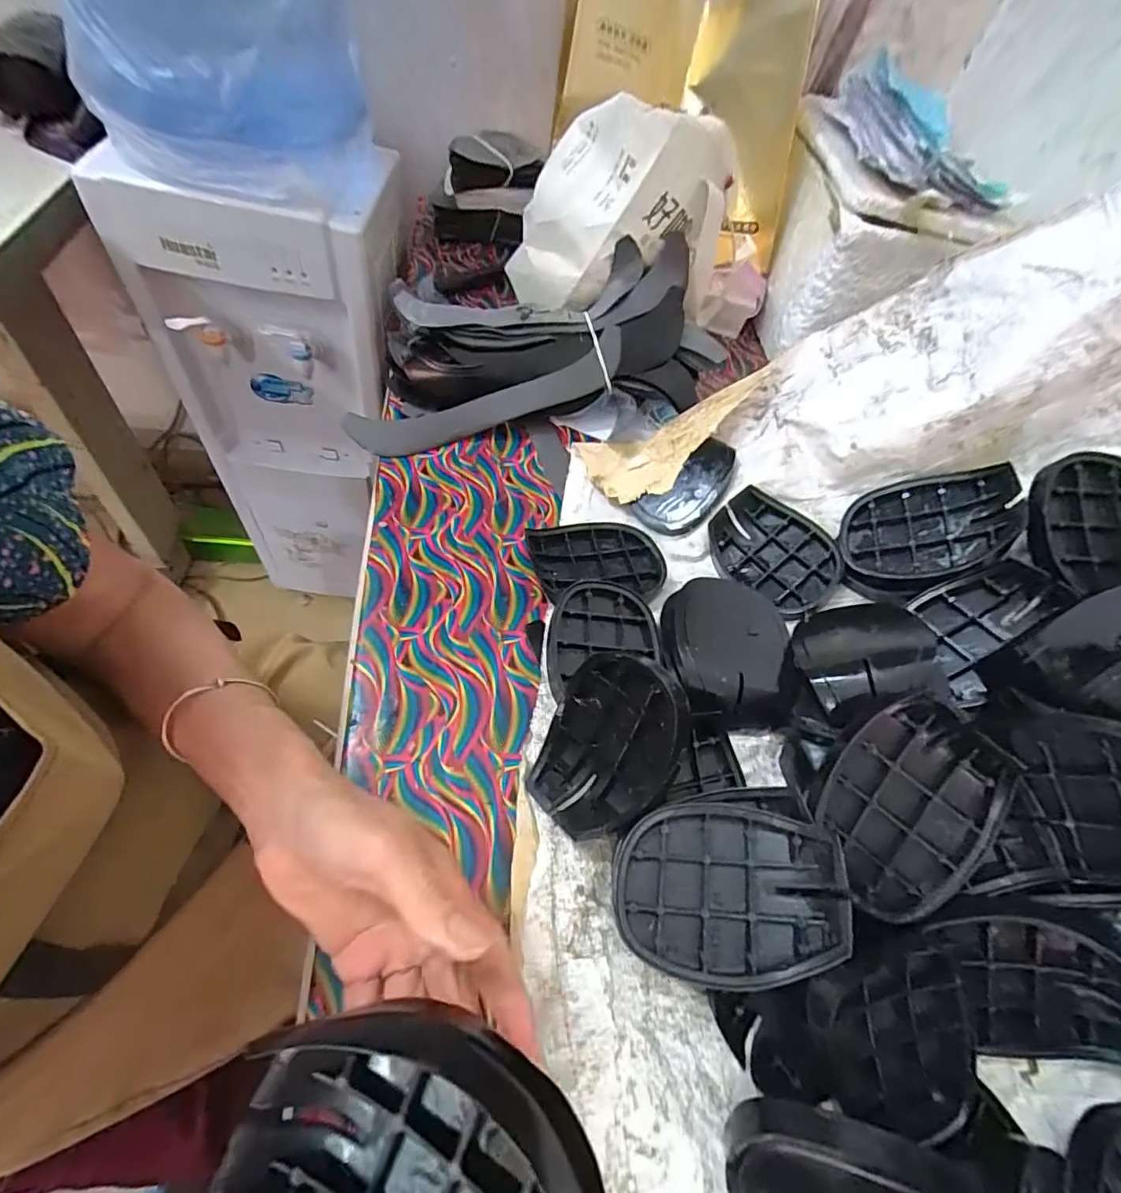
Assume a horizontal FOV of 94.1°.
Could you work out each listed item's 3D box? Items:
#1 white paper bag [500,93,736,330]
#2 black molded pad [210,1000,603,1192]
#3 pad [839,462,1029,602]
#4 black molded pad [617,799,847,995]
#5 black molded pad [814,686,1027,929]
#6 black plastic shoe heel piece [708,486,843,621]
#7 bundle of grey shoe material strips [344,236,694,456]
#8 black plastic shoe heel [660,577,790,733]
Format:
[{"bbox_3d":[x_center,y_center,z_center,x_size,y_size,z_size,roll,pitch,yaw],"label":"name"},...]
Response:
[{"bbox_3d":[0.059,-0.408,0.567,0.216,0.174,0.122,26,56,5],"label":"white paper bag"},{"bbox_3d":[-0.049,0.193,0.174,0.123,0.041,0.085,23,58,10],"label":"black molded pad"},{"bbox_3d":[0.293,-0.053,0.420,0.123,0.021,0.094,-18,59,24],"label":"pad"},{"bbox_3d":[0.092,0.162,0.290,0.116,0.035,0.088,1,57,-4],"label":"black molded pad"},{"bbox_3d":[0.204,0.124,0.310,0.092,0.025,0.115,39,96,8],"label":"black molded pad"},{"bbox_3d":[0.191,-0.040,0.464,0.084,0.022,0.121,-43,56,-6],"label":"black plastic shoe heel piece"},{"bbox_3d":[-0.036,-0.261,0.544,0.373,0.055,0.180,-14,96,-13],"label":"bundle of grey shoe material strips"},{"bbox_3d":[0.129,0.042,0.406,0.091,0.029,0.131,13,56,-4],"label":"black plastic shoe heel"}]

